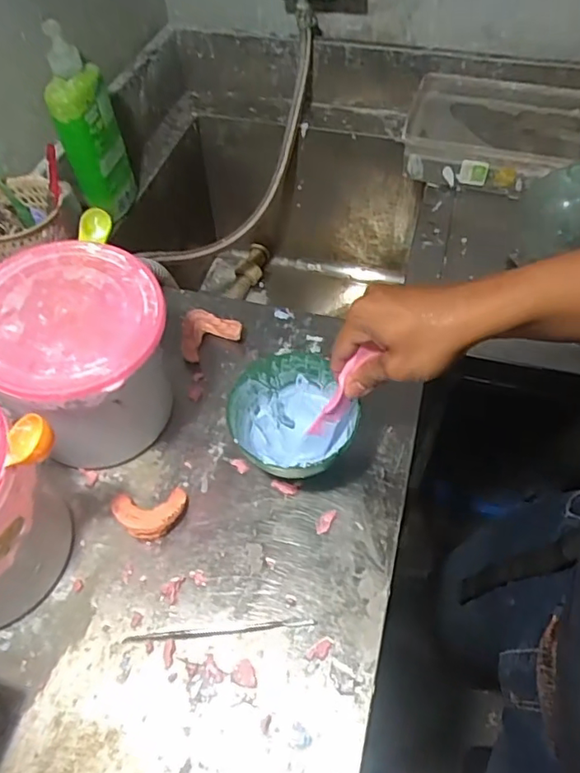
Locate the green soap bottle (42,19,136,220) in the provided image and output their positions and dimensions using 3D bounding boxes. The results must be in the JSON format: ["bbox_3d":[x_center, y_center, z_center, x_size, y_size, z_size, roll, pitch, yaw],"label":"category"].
[{"bbox_3d":[-0.250,-0.322,0.708,0.044,0.199,0.091,5,54,5],"label":"green soap bottle"}]

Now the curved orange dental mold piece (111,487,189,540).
[{"bbox_3d":[-0.132,0.118,0.523,0.069,0.026,0.049,-5,53,-2],"label":"curved orange dental mold piece"}]

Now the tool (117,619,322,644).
[{"bbox_3d":[-0.060,0.207,0.471,0.161,0.004,0.007,-6,56,-1],"label":"tool"}]

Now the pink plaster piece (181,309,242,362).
[{"bbox_3d":[-0.097,-0.064,0.649,0.071,0.021,0.058,-24,56,-15],"label":"pink plaster piece"}]

